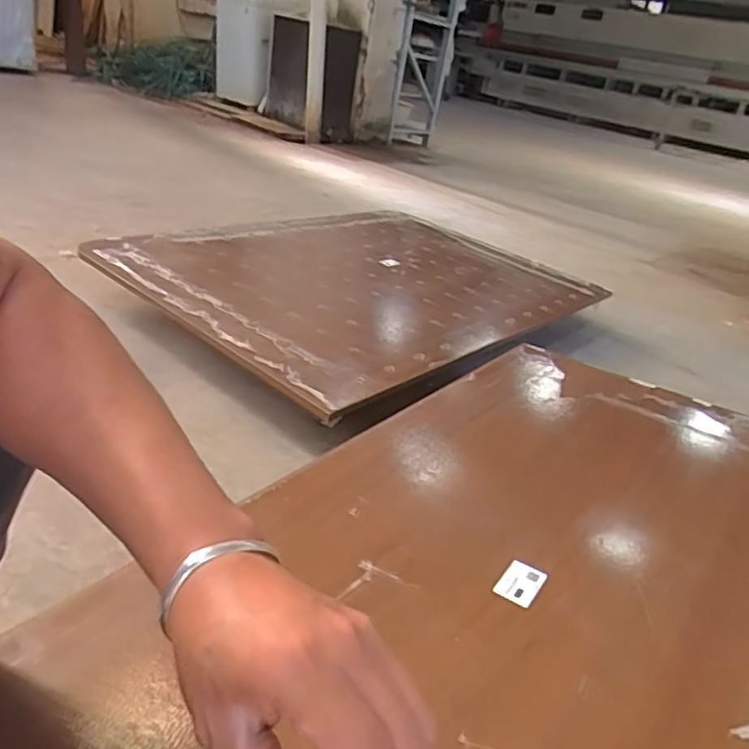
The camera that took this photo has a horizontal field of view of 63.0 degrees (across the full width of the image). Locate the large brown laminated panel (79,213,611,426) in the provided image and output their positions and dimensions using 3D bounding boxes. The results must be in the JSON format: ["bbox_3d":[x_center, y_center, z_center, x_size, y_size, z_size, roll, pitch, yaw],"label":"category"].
[{"bbox_3d":[-0.006,-0.282,1.714,0.903,0.033,1.256,32,36,31],"label":"large brown laminated panel"}]

